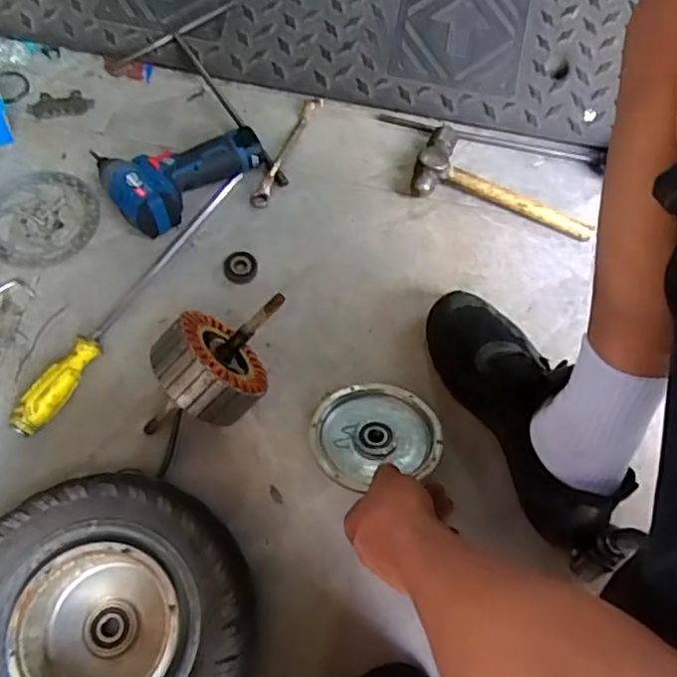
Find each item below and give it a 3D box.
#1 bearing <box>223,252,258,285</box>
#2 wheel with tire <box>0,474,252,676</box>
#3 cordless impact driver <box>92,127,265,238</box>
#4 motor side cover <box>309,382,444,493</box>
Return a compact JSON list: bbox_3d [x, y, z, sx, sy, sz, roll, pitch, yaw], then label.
[{"bbox_3d":[-0.116,-0.084,0.729,0.037,0.007,0.042,3,66,-3],"label":"bearing"},{"bbox_3d":[-0.198,0.251,0.541,0.234,0.104,0.232,2,66,-3],"label":"wheel with tire"},{"bbox_3d":[-0.187,-0.211,0.755,0.192,0.059,0.135,-27,71,-14],"label":"cordless impact driver"},{"bbox_3d":[0.038,0.095,0.638,0.132,0.019,0.118,-4,49,-6],"label":"motor side cover"}]

